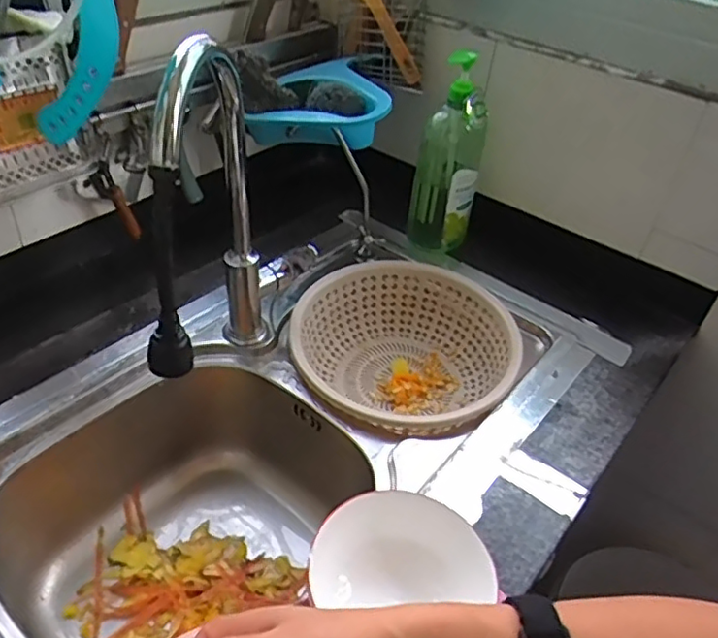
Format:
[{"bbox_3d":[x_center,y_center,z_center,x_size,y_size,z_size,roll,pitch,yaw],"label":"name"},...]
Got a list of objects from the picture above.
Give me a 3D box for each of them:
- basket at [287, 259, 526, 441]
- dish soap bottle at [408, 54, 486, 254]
[{"bbox_3d":[0.057,0.056,0.842,0.291,0.108,0.303,4,39,-4],"label":"basket"},{"bbox_3d":[0.137,-0.233,0.922,0.096,0.285,0.072,11,40,4],"label":"dish soap bottle"}]

